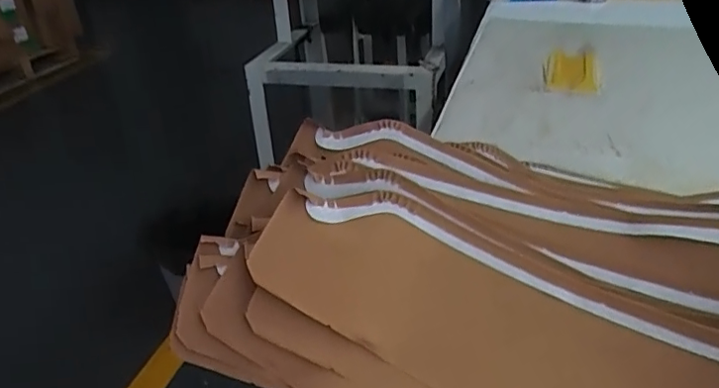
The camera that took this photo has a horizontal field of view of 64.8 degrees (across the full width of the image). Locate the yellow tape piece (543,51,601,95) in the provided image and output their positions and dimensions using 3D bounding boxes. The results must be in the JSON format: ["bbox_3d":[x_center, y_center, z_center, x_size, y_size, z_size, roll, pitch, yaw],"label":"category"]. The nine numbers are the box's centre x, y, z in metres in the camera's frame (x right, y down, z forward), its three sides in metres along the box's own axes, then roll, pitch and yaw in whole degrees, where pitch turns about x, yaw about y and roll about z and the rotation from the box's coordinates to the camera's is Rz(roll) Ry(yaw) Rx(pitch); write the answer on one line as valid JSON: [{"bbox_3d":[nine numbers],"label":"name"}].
[{"bbox_3d":[0.307,-0.179,0.819,0.074,0.006,0.176,5,31,20],"label":"yellow tape piece"}]

